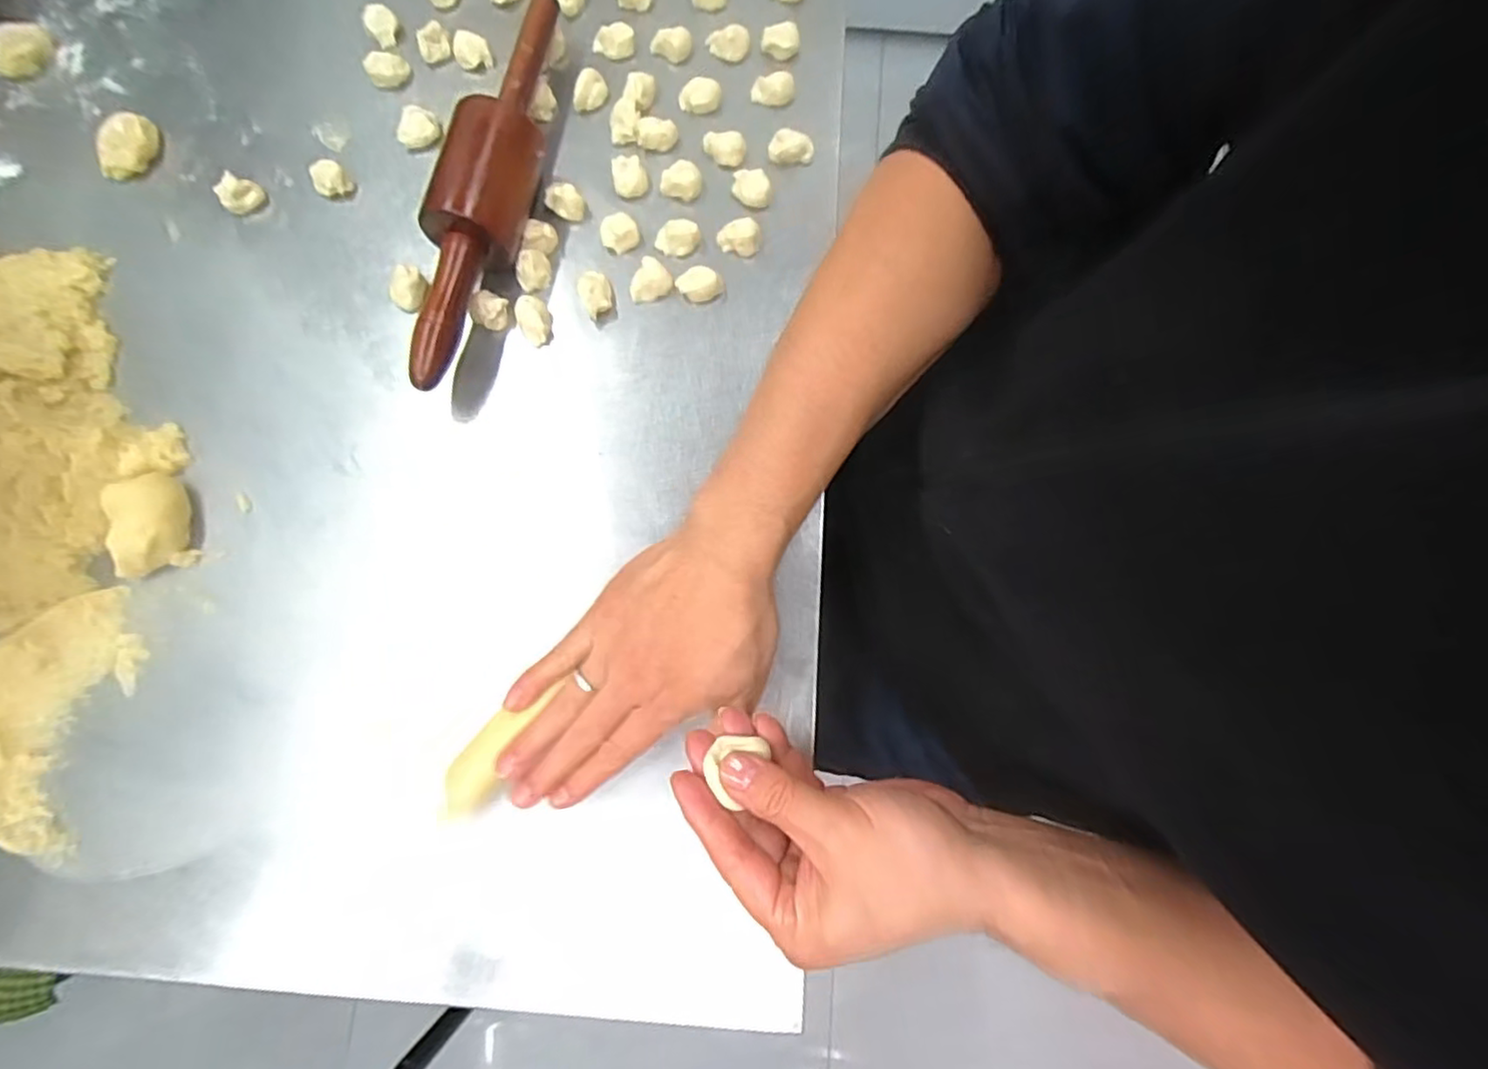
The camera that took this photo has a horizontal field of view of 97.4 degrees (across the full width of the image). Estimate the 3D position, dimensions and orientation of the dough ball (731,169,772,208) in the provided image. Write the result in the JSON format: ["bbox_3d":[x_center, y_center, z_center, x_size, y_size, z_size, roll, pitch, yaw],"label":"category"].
[{"bbox_3d":[0.006,-0.245,0.461,0.031,0.015,0.020,28,80,7],"label":"dough ball"}]

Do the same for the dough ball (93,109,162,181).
[{"bbox_3d":[-0.456,-0.287,0.483,0.039,0.019,0.050,41,82,9],"label":"dough ball"}]

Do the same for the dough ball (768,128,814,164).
[{"bbox_3d":[0.034,-0.275,0.464,0.032,0.011,0.019,12,79,4],"label":"dough ball"}]

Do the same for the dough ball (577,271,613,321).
[{"bbox_3d":[-0.101,-0.164,0.445,0.021,0.016,0.026,-27,78,-4],"label":"dough ball"}]

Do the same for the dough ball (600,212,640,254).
[{"bbox_3d":[-0.088,-0.211,0.456,0.024,0.018,0.026,0,78,2],"label":"dough ball"}]

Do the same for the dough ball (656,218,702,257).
[{"bbox_3d":[-0.046,-0.205,0.451,0.032,0.019,0.017,-4,78,1],"label":"dough ball"}]

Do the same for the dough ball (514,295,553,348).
[{"bbox_3d":[-0.143,-0.145,0.444,0.022,0.017,0.029,-21,78,-3],"label":"dough ball"}]

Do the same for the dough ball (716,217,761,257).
[{"bbox_3d":[-0.002,-0.207,0.453,0.029,0.015,0.023,22,79,6],"label":"dough ball"}]

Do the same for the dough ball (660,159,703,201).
[{"bbox_3d":[-0.044,-0.251,0.462,0.028,0.015,0.026,0,78,2],"label":"dough ball"}]

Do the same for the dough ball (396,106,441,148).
[{"bbox_3d":[-0.240,-0.298,0.480,0.031,0.014,0.025,-32,79,-5],"label":"dough ball"}]

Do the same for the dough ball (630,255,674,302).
[{"bbox_3d":[-0.065,-0.177,0.452,0.029,0.013,0.026,-11,78,-1],"label":"dough ball"}]

